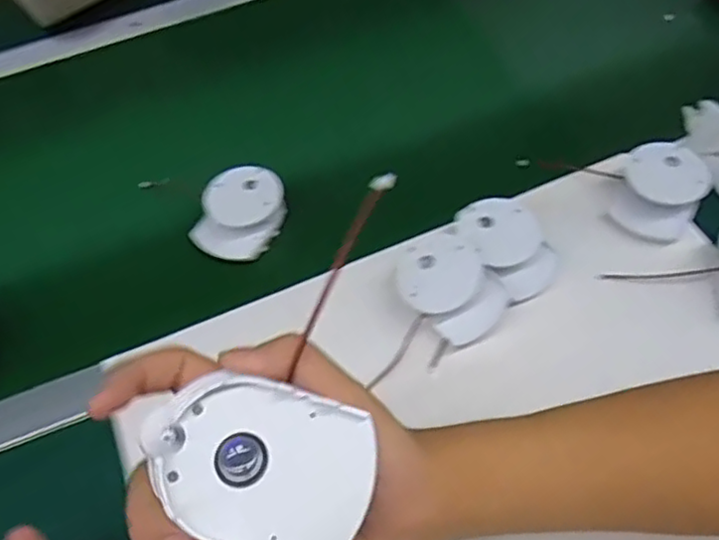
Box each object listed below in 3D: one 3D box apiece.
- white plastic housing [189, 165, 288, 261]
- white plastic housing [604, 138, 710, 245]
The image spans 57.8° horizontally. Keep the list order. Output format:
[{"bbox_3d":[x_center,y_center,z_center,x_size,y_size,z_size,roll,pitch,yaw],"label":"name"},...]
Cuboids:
[{"bbox_3d":[-0.103,-0.049,0.561,0.063,0.038,0.082,15,59,15],"label":"white plastic housing"},{"bbox_3d":[0.244,-0.068,0.530,0.066,0.032,0.081,30,64,23],"label":"white plastic housing"}]

